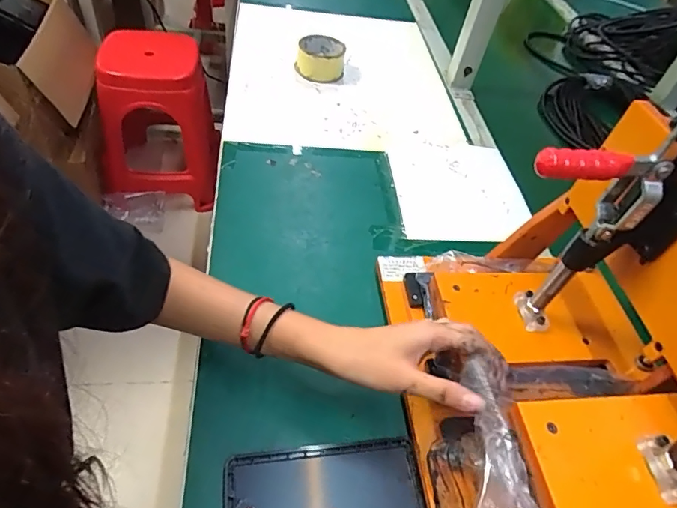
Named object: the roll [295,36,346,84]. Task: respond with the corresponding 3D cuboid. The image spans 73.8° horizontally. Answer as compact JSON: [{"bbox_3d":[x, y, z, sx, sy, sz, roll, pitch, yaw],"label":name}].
[{"bbox_3d":[-0.032,-0.350,0.812,0.084,0.052,0.092,6,49,-7],"label":"roll"}]

